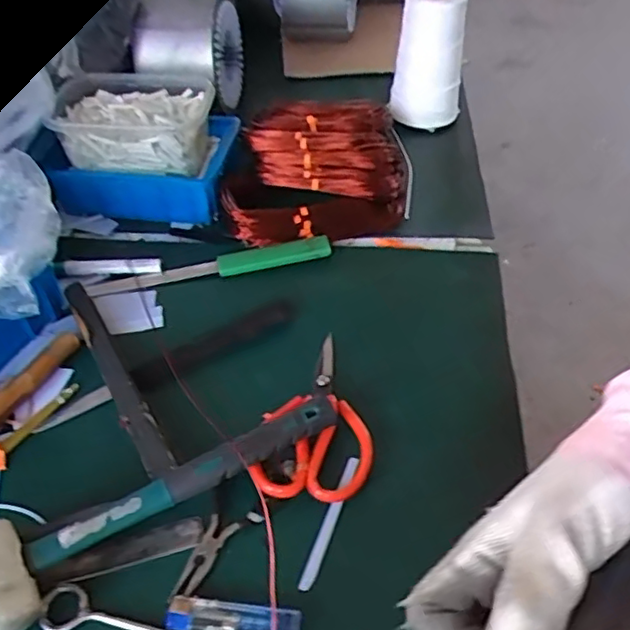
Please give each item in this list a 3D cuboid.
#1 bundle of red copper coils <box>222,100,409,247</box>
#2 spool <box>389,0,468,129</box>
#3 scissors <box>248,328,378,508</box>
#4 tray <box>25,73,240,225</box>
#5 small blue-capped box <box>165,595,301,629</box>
[{"bbox_3d":[0.012,-0.185,0.742,0.187,0.063,0.279,4,46,9],"label":"bundle of red copper coils"},{"bbox_3d":[0.142,-0.316,0.798,0.083,0.153,0.087,8,47,13],"label":"spool"},{"bbox_3d":[0.004,0.080,0.526,0.088,0.016,0.150,3,46,8],"label":"scissors"},{"bbox_3d":[-0.186,-0.181,0.704,0.187,0.117,0.126,0,47,3],"label":"tray"},{"bbox_3d":[-0.054,0.199,0.423,0.086,0.010,0.022,2,46,7],"label":"small blue-capped box"}]

